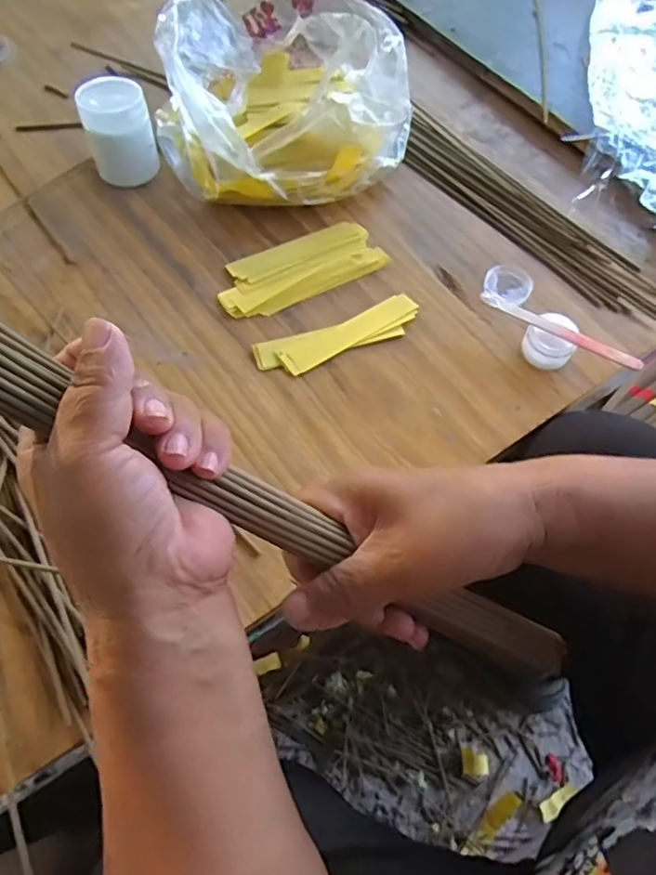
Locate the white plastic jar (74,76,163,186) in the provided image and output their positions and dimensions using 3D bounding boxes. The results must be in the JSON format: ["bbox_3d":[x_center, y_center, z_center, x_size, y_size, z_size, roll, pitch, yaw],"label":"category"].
[{"bbox_3d":[-0.177,-0.259,0.502,0.054,0.066,0.056,1,61,-2],"label":"white plastic jar"}]

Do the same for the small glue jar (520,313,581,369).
[{"bbox_3d":[0.167,-0.073,0.438,0.036,0.024,0.035,1,61,-2],"label":"small glue jar"}]

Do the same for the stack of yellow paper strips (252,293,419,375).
[{"bbox_3d":[0.010,-0.078,0.449,0.133,0.006,0.034,-21,64,-13],"label":"stack of yellow paper strips"}]

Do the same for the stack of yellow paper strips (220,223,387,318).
[{"bbox_3d":[-0.023,-0.139,0.477,0.137,0.006,0.058,-25,65,-15],"label":"stack of yellow paper strips"}]

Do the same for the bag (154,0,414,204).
[{"bbox_3d":[-0.046,-0.308,0.521,0.211,0.090,0.222,-12,62,-9],"label":"bag"}]

